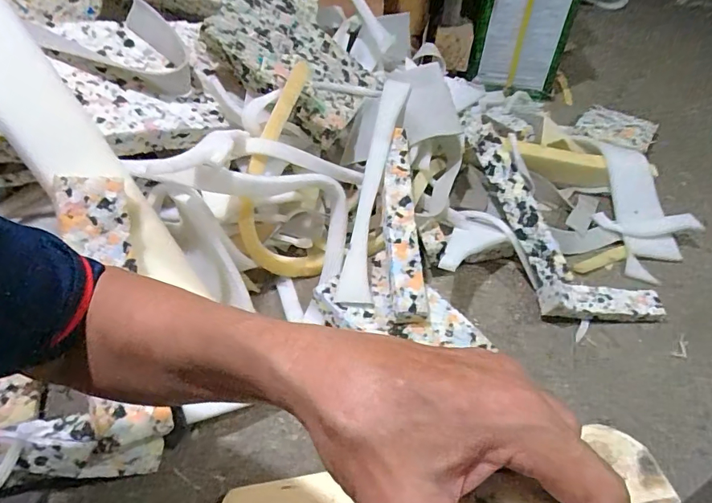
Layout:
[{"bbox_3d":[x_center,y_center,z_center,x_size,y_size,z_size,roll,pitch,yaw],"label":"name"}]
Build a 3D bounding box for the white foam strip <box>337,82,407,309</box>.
[{"bbox_3d":[0.029,-0.103,0.707,0.045,0.035,0.371,10,77,8],"label":"white foam strip"}]

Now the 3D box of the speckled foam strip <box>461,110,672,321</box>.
[{"bbox_3d":[0.268,-0.047,0.720,0.166,0.050,0.439,-28,69,-23],"label":"speckled foam strip"}]

